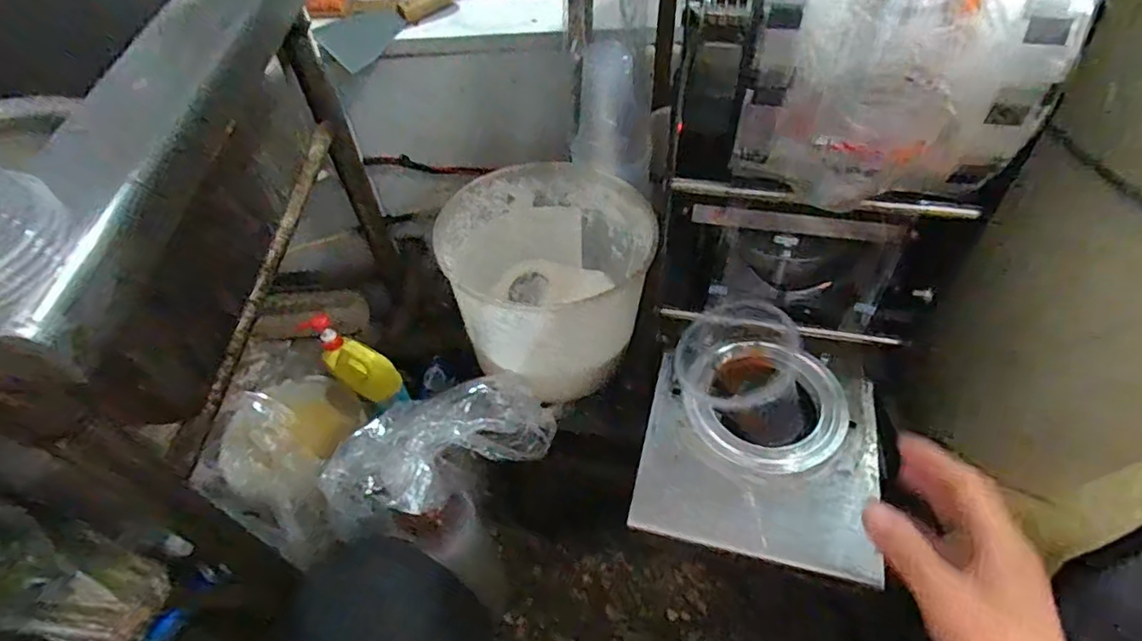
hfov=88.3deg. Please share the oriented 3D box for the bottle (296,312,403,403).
[{"bbox_3d":[-0.355,0.064,0.951,0.177,0.075,0.067,40,60,1],"label":"bottle"}]

